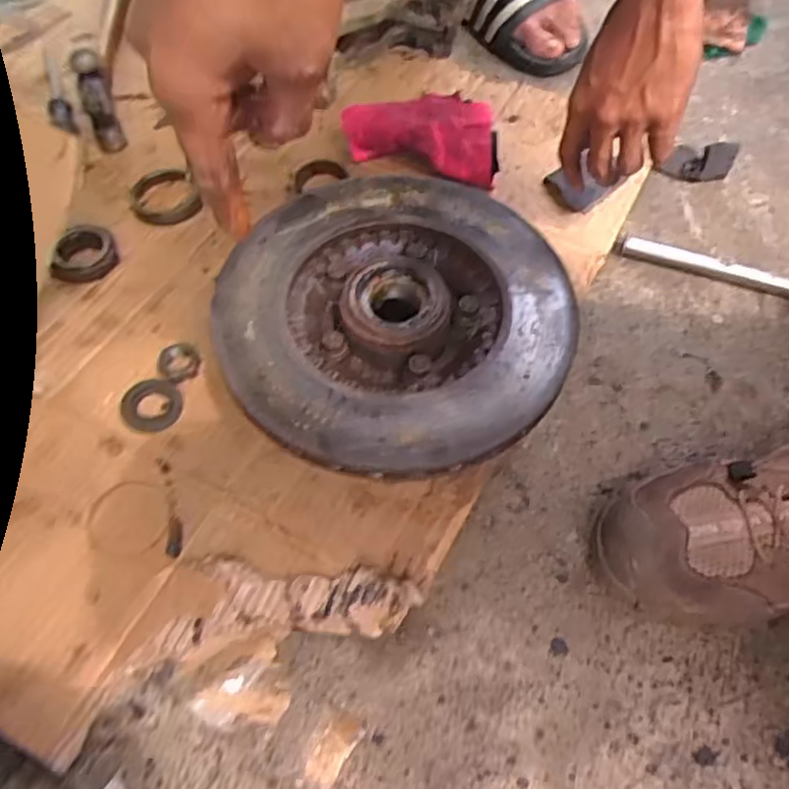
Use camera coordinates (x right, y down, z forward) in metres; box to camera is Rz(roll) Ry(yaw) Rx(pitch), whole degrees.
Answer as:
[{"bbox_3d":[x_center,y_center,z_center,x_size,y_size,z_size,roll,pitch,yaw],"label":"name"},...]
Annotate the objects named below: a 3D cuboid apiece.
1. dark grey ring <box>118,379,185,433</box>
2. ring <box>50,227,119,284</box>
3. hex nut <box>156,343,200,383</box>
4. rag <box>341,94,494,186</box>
[{"bbox_3d":[-0.184,0.007,0.529,0.045,0.008,0.044,0,59,-1],"label":"dark grey ring"},{"bbox_3d":[-0.267,-0.121,0.597,0.053,0.016,0.052,-11,60,-8],"label":"ring"},{"bbox_3d":[-0.169,-0.025,0.542,0.032,0.007,0.033,-21,62,-13],"label":"hex nut"},{"bbox_3d":[0.026,-0.244,0.650,0.150,0.053,0.065,17,60,9],"label":"rag"}]

